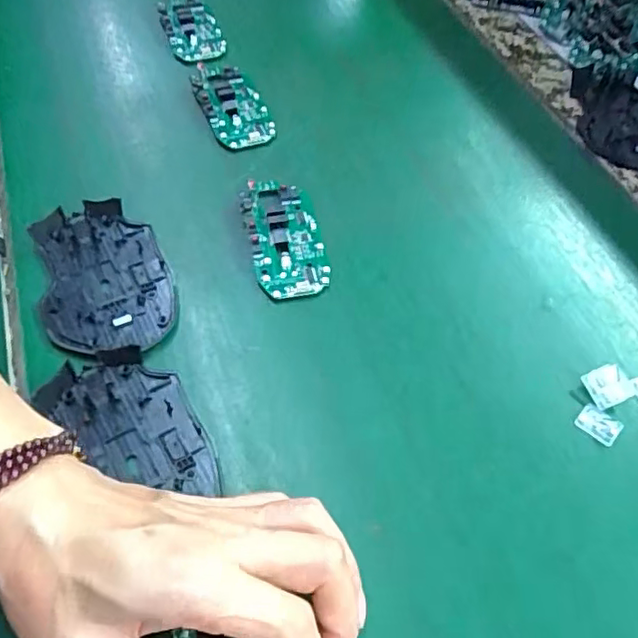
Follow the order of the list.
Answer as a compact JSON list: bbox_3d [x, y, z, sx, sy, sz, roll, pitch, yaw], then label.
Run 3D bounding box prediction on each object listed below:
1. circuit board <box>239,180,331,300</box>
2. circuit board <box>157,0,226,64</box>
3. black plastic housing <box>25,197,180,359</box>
[{"bbox_3d":[-0.022,-0.054,0.382,0.045,0.011,0.091,-10,58,-11],"label":"circuit board"},{"bbox_3d":[-0.106,-0.245,0.507,0.043,0.016,0.078,-19,60,-16],"label":"circuit board"},{"bbox_3d":[-0.128,-0.024,0.356,0.074,0.013,0.110,-19,60,-16],"label":"black plastic housing"}]

